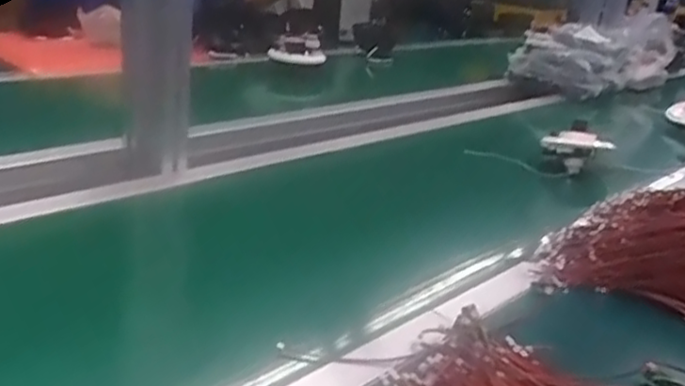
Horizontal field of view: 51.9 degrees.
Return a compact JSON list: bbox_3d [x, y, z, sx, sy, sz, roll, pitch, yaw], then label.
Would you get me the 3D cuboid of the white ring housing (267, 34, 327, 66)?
[{"bbox_3d":[-0.100,-0.328,1.621,0.135,0.061,0.056,5,22,-7],"label":"white ring housing"}]

